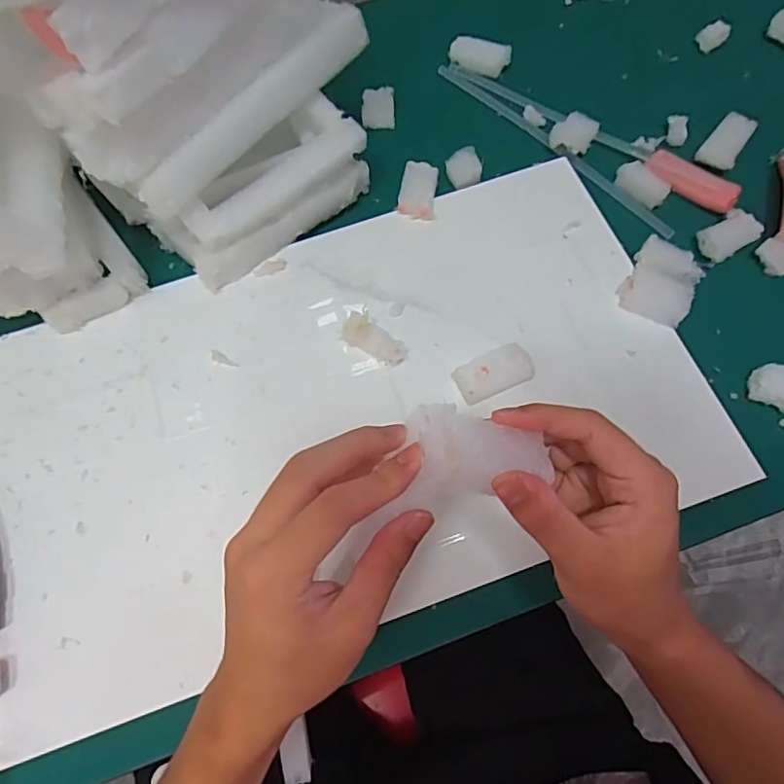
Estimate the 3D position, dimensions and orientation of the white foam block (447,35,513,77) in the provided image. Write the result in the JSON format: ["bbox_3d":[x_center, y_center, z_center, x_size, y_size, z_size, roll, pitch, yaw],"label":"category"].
[{"bbox_3d":[0.083,-0.319,0.526,0.057,0.016,0.023,19,71,10],"label":"white foam block"}]

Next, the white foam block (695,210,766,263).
[{"bbox_3d":[0.262,-0.122,0.433,0.042,0.015,0.030,-26,70,-7],"label":"white foam block"}]

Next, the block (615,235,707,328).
[{"bbox_3d":[0.200,-0.081,0.415,0.047,0.022,0.054,26,72,12],"label":"block"}]

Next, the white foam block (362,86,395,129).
[{"bbox_3d":[-0.013,-0.264,0.518,0.030,0.008,0.043,-1,69,2],"label":"white foam block"}]

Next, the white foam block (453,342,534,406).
[{"bbox_3d":[0.074,-0.015,0.399,0.054,0.017,0.032,-23,70,-6],"label":"white foam block"}]

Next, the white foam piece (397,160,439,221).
[{"bbox_3d":[0.022,-0.169,0.469,0.029,0.012,0.051,4,69,4],"label":"white foam piece"}]

